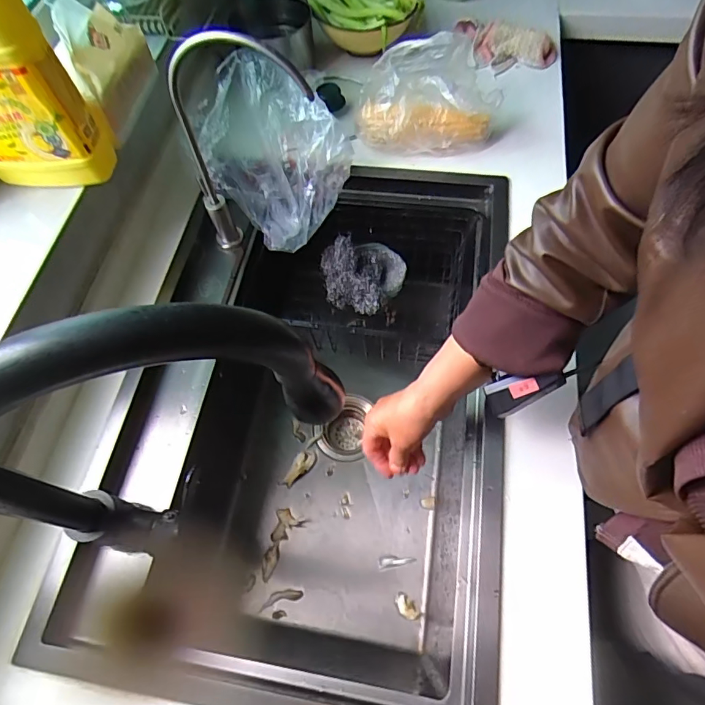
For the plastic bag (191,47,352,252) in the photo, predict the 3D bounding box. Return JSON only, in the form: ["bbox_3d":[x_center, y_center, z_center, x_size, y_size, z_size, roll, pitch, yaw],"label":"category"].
[{"bbox_3d":[-0.121,-0.296,0.677,0.231,0.123,0.203,39,71,20],"label":"plastic bag"}]

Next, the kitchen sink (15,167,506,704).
[{"bbox_3d":[-0.046,0.084,0.680,0.453,0.279,0.668,7,64,7],"label":"kitchen sink"}]

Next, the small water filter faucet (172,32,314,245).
[{"bbox_3d":[-0.127,-0.217,0.549,0.178,0.292,0.040,17,66,11],"label":"small water filter faucet"}]

